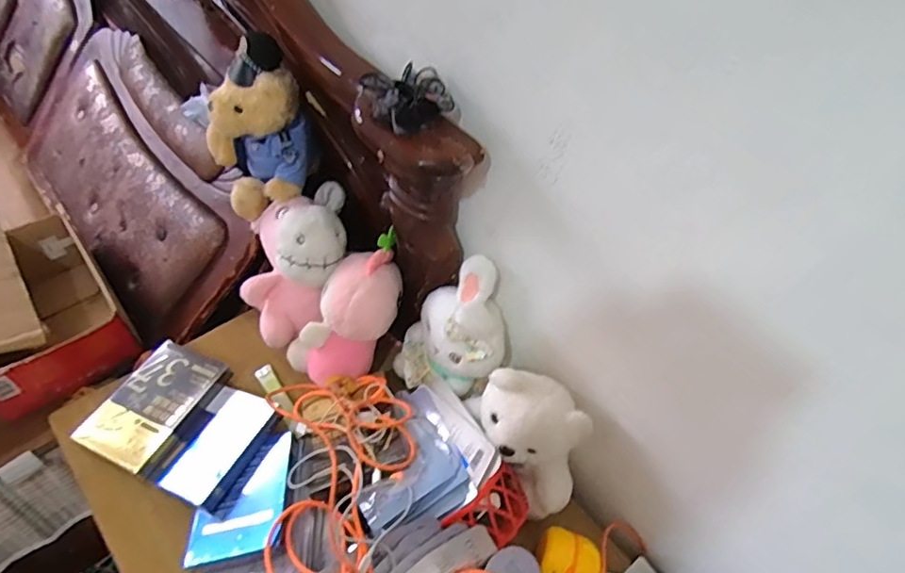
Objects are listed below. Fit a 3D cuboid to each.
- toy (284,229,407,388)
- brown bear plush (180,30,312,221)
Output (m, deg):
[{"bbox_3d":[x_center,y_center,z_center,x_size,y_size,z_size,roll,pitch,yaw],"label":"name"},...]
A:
[{"bbox_3d":[-0.132,0.035,0.792,0.092,0.244,0.110,41,20,24],"label":"toy"},{"bbox_3d":[-0.278,-0.225,0.786,0.150,0.199,0.147,-14,54,-17],"label":"brown bear plush"}]

